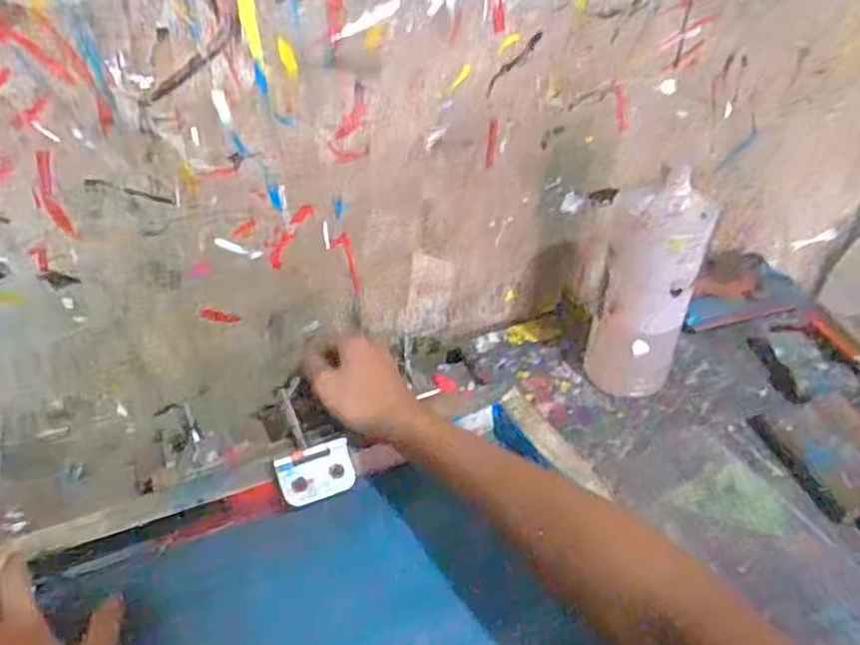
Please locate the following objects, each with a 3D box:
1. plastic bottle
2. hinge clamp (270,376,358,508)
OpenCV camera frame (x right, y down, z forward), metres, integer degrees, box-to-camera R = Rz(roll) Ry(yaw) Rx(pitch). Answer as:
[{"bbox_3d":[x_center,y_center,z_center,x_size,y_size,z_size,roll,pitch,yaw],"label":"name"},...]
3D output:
[{"bbox_3d":[0.200,-0.023,0.629,0.065,0.216,0.063,-16,42,-18],"label":"plastic bottle"},{"bbox_3d":[-0.107,0.098,0.578,0.060,0.031,0.103,-18,43,-21],"label":"hinge clamp"}]

